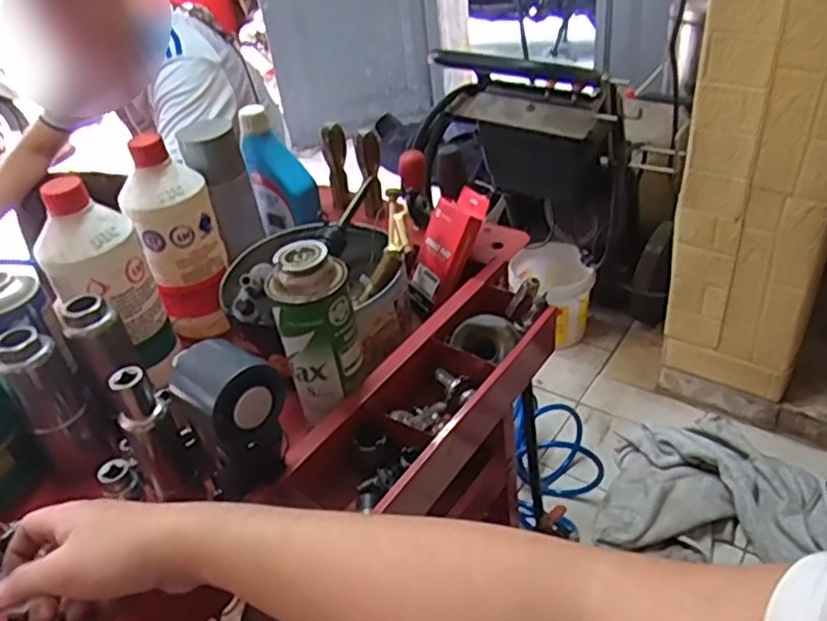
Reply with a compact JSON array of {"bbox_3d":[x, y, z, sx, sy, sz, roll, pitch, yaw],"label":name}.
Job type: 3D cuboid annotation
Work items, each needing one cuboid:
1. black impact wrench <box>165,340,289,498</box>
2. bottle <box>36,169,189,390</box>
[{"bbox_3d":[-0.130,0.079,0.498,0.059,0.122,0.092,-28,42,-25],"label":"black impact wrench"},{"bbox_3d":[-0.297,-0.017,0.665,0.075,0.210,0.069,-2,38,7],"label":"bottle"}]

